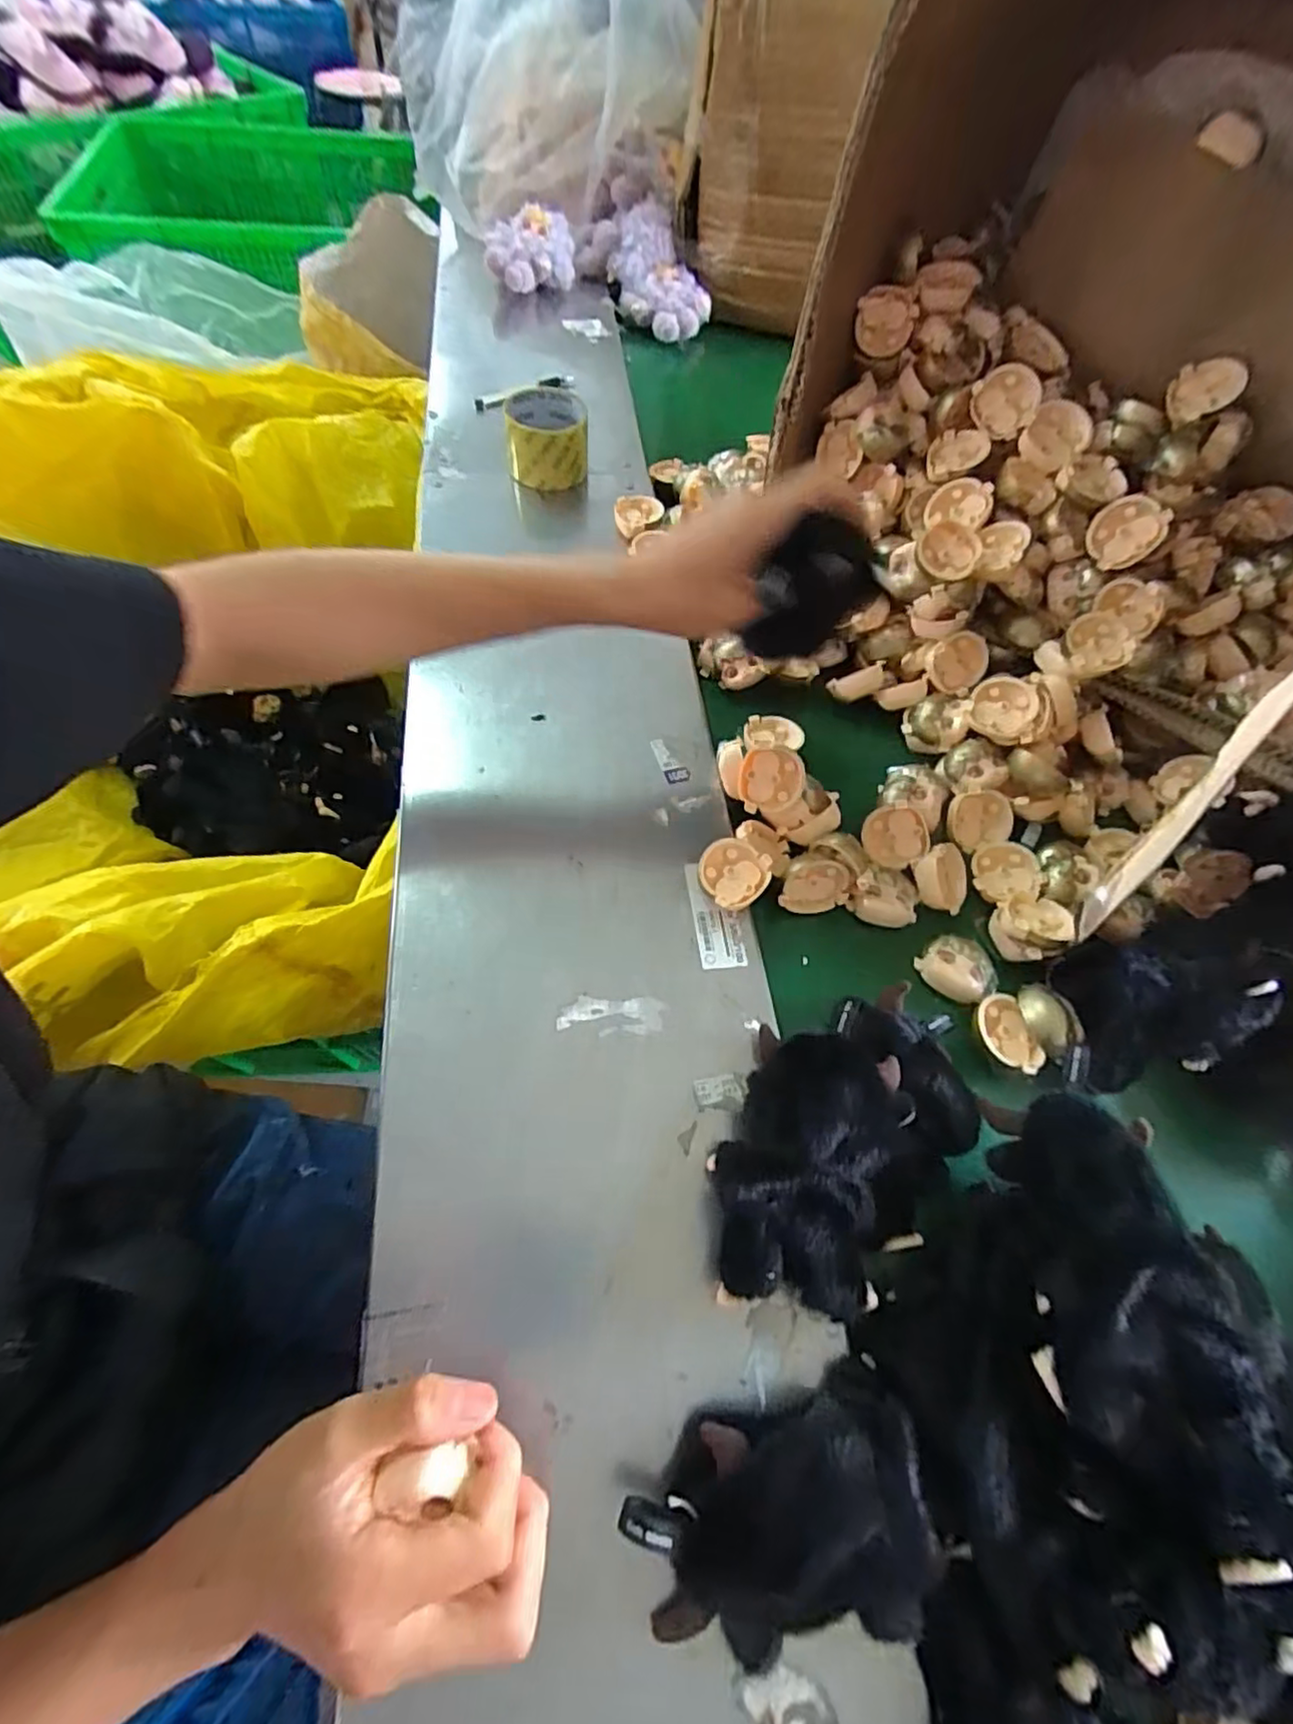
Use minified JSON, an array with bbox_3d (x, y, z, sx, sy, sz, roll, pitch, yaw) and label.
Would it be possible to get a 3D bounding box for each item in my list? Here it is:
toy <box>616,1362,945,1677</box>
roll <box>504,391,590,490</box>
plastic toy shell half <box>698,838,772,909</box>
[{"bbox_3d":[0.059,0.287,0.278,0.127,0.048,0.087,-9,61,-11],"label":"toy"},{"bbox_3d":[-0.104,-0.440,0.685,0.083,0.060,0.082,-3,60,-8],"label":"roll"},{"bbox_3d":[0.060,0.008,0.449,0.047,0.011,0.048,1,70,-2],"label":"plastic toy shell half"}]

